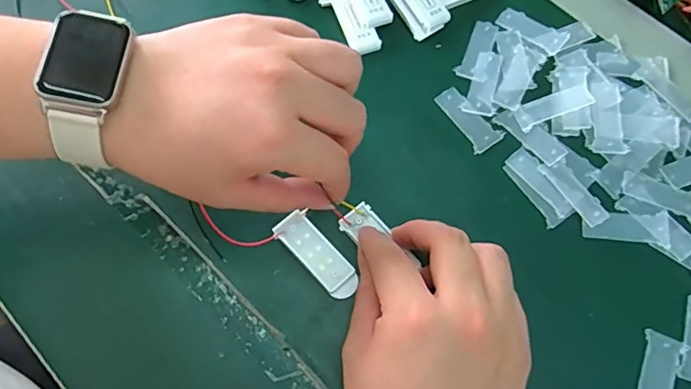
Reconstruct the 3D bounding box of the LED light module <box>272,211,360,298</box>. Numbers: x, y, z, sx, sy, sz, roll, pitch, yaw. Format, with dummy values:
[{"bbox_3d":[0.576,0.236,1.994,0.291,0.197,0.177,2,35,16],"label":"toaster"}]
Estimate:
[{"bbox_3d":[-0.016,0.035,0.306,0.020,0.006,0.057,-43,75,-14],"label":"LED light module"}]

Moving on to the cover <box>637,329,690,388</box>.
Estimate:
[{"bbox_3d":[0.168,0.099,0.285,0.021,0.004,0.048,25,72,9],"label":"cover"}]

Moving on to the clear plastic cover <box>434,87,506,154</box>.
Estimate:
[{"bbox_3d":[0.079,-0.050,0.342,0.021,0.004,0.047,-35,74,-12],"label":"clear plastic cover"}]

